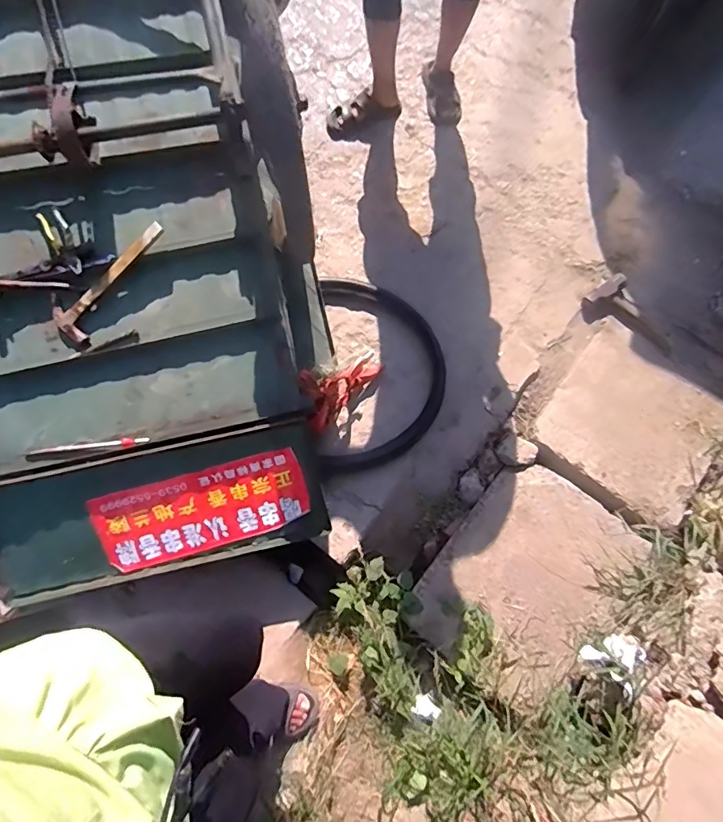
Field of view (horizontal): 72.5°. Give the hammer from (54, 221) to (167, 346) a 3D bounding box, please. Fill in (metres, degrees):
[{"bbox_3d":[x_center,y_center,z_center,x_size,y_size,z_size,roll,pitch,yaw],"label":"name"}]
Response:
[{"bbox_3d":[-0.588,-0.305,1.167,0.110,0.031,0.338,44,93,11],"label":"hammer"}]

